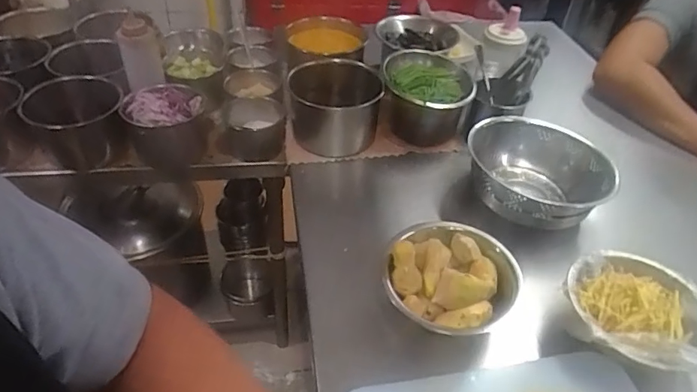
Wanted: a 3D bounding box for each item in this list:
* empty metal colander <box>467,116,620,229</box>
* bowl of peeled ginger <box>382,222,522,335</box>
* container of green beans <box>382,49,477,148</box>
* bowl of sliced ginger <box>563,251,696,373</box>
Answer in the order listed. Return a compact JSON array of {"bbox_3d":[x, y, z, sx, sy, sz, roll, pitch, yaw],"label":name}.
[{"bbox_3d":[0.306,-0.028,0.809,0.207,0.095,0.211,11,43,7],"label":"empty metal colander"},{"bbox_3d":[0.129,0.110,0.635,0.154,0.069,0.149,2,43,-2],"label":"bowl of peeled ginger"},{"bbox_3d":[0.142,-0.186,0.932,0.153,0.125,0.162,7,43,2],"label":"container of green beans"},{"bbox_3d":[0.351,0.141,0.603,0.166,0.072,0.163,17,44,13],"label":"bowl of sliced ginger"}]

